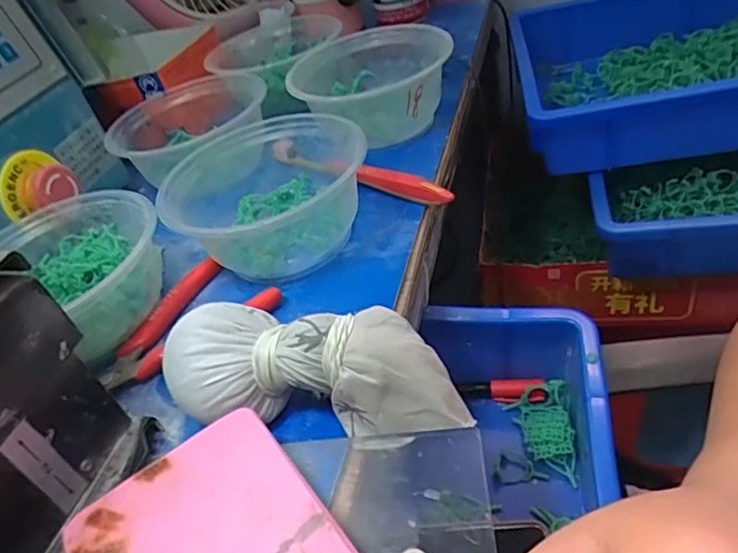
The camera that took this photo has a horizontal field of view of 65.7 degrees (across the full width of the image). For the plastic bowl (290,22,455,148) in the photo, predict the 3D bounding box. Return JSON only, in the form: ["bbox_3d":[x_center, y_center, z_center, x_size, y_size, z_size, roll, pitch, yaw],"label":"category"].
[{"bbox_3d":[0.002,-0.158,0.479,0.123,0.061,0.117,-10,40,8],"label":"plastic bowl"}]

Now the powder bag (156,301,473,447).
[{"bbox_3d":[-0.025,0.047,0.272,0.134,0.048,0.049,-7,40,12],"label":"powder bag"}]

